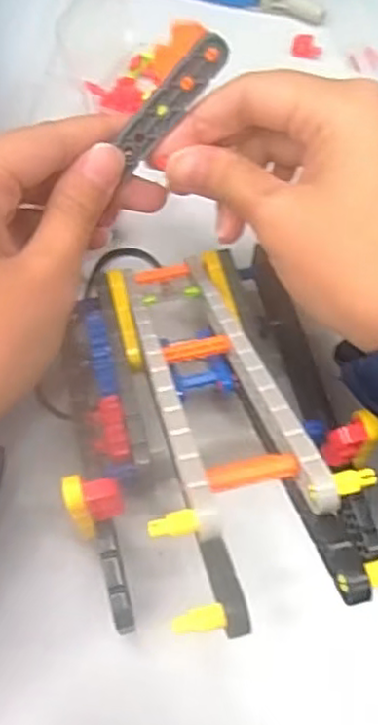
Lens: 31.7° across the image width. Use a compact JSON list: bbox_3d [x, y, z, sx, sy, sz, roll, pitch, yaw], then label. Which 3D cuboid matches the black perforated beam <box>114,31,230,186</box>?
[{"bbox_3d":[-0.007,-0.093,0.239,0.055,0.012,0.007,-46,64,19],"label":"black perforated beam"}]

